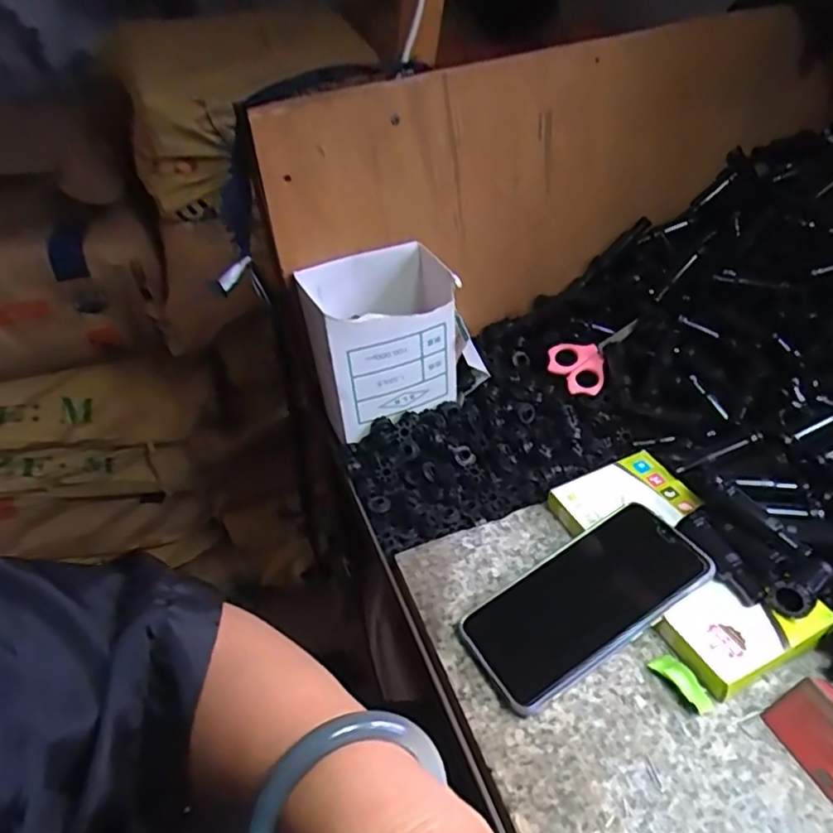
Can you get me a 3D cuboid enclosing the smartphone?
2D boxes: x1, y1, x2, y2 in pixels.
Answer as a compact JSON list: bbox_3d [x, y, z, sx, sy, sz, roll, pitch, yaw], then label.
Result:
[{"bbox_3d":[0.109,0.116,0.405,0.158,0.009,0.073,-30,40,-13],"label":"smartphone"}]

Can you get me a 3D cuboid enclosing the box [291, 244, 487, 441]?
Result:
[{"bbox_3d":[-0.020,-0.069,0.566,0.142,0.134,0.083,-19,41,-14],"label":"box"}]

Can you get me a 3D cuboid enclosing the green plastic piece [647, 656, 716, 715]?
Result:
[{"bbox_3d":[0.159,0.158,0.372,0.016,0.006,0.038,-26,43,-22],"label":"green plastic piece"}]

